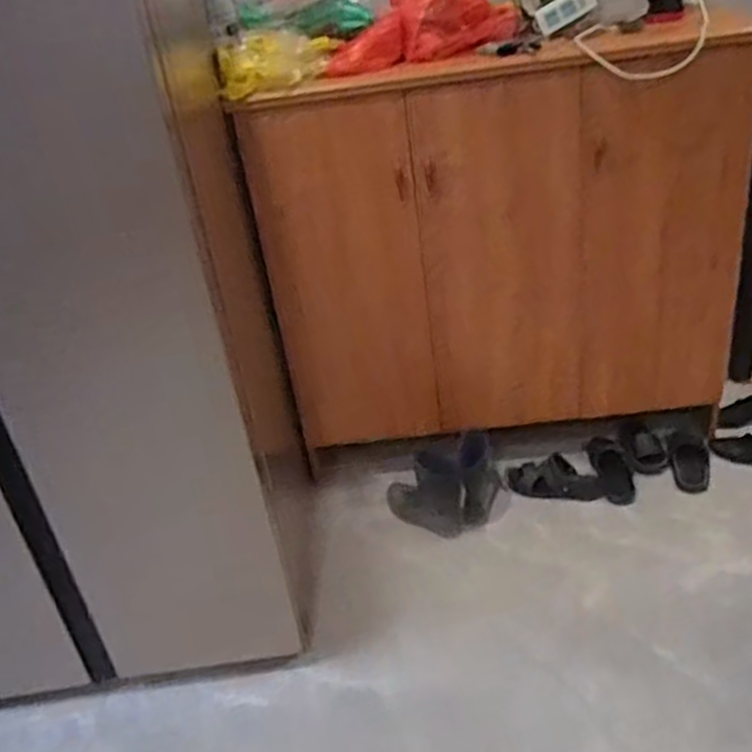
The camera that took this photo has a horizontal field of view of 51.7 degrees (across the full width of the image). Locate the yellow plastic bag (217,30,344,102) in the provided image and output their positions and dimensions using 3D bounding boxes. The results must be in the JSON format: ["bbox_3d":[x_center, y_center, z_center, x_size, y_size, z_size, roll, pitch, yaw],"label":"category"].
[{"bbox_3d":[-0.220,-0.728,1.787,0.277,0.119,0.081,-18,32,-16],"label":"yellow plastic bag"}]

